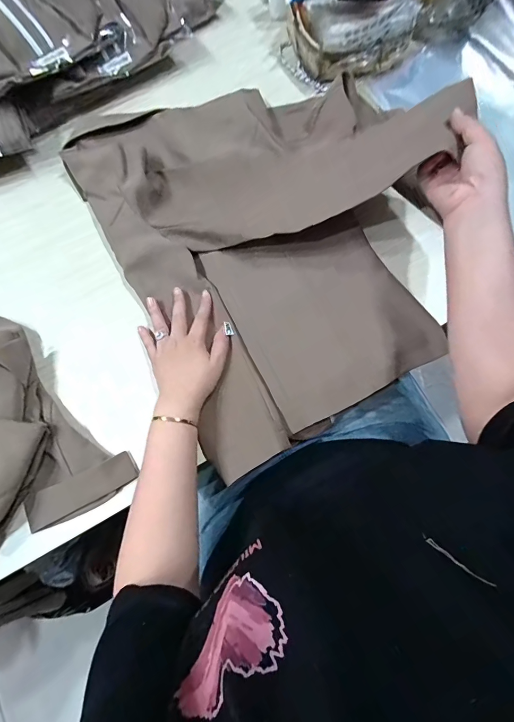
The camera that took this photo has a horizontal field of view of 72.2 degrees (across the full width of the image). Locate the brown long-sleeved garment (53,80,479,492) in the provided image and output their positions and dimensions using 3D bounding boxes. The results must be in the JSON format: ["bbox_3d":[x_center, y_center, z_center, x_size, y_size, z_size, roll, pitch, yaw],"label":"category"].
[{"bbox_3d":[0.018,-0.206,0.480,0.443,0.145,0.567,-28,77,-6],"label":"brown long-sleeved garment"}]

